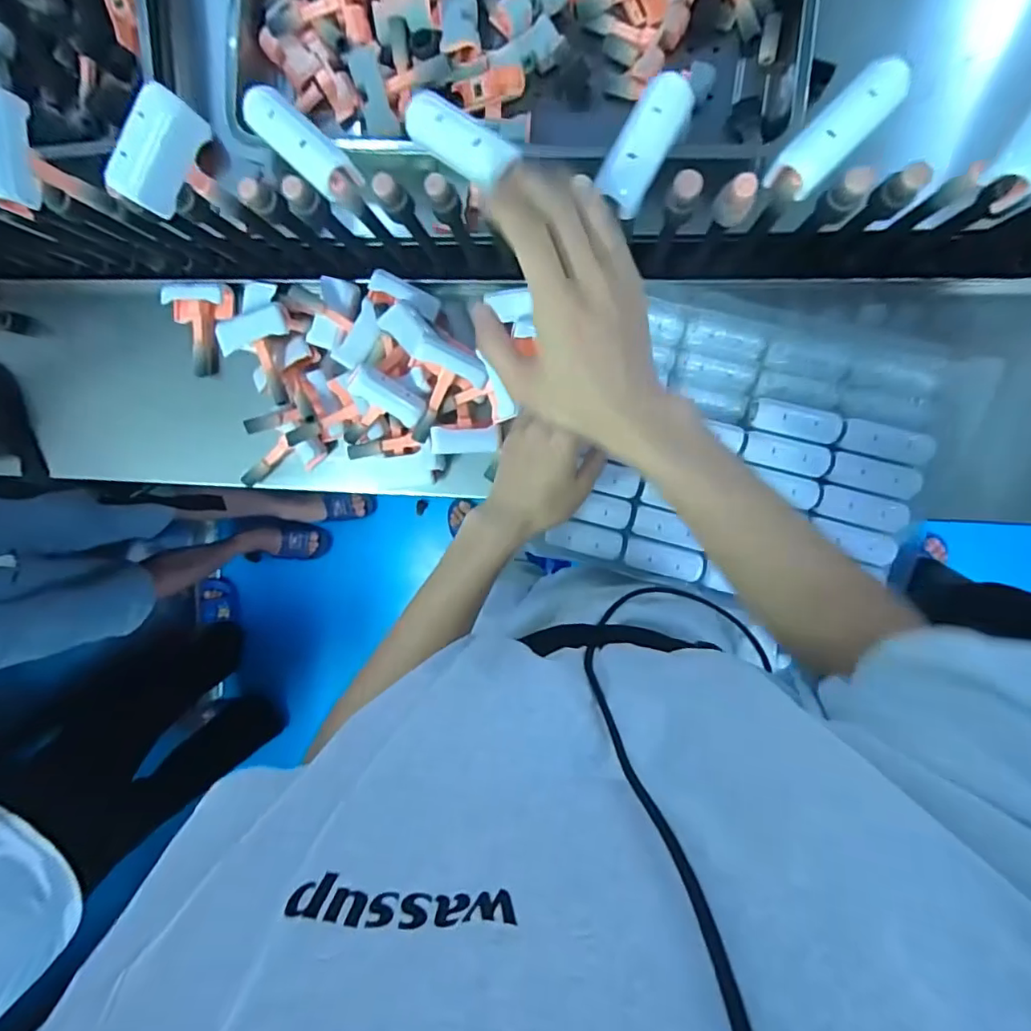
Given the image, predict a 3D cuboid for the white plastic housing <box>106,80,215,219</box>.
[{"bbox_3d":[-0.257,-0.260,0.386,0.021,0.045,0.077,25,98,4],"label":"white plastic housing"}]

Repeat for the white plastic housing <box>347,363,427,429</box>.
[{"bbox_3d":[-0.131,-0.122,0.549,0.078,0.022,0.037,29,100,-32],"label":"white plastic housing"}]

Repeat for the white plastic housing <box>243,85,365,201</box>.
[{"bbox_3d":[-0.146,-0.251,0.363,0.075,0.032,0.030,39,99,-12],"label":"white plastic housing"}]

